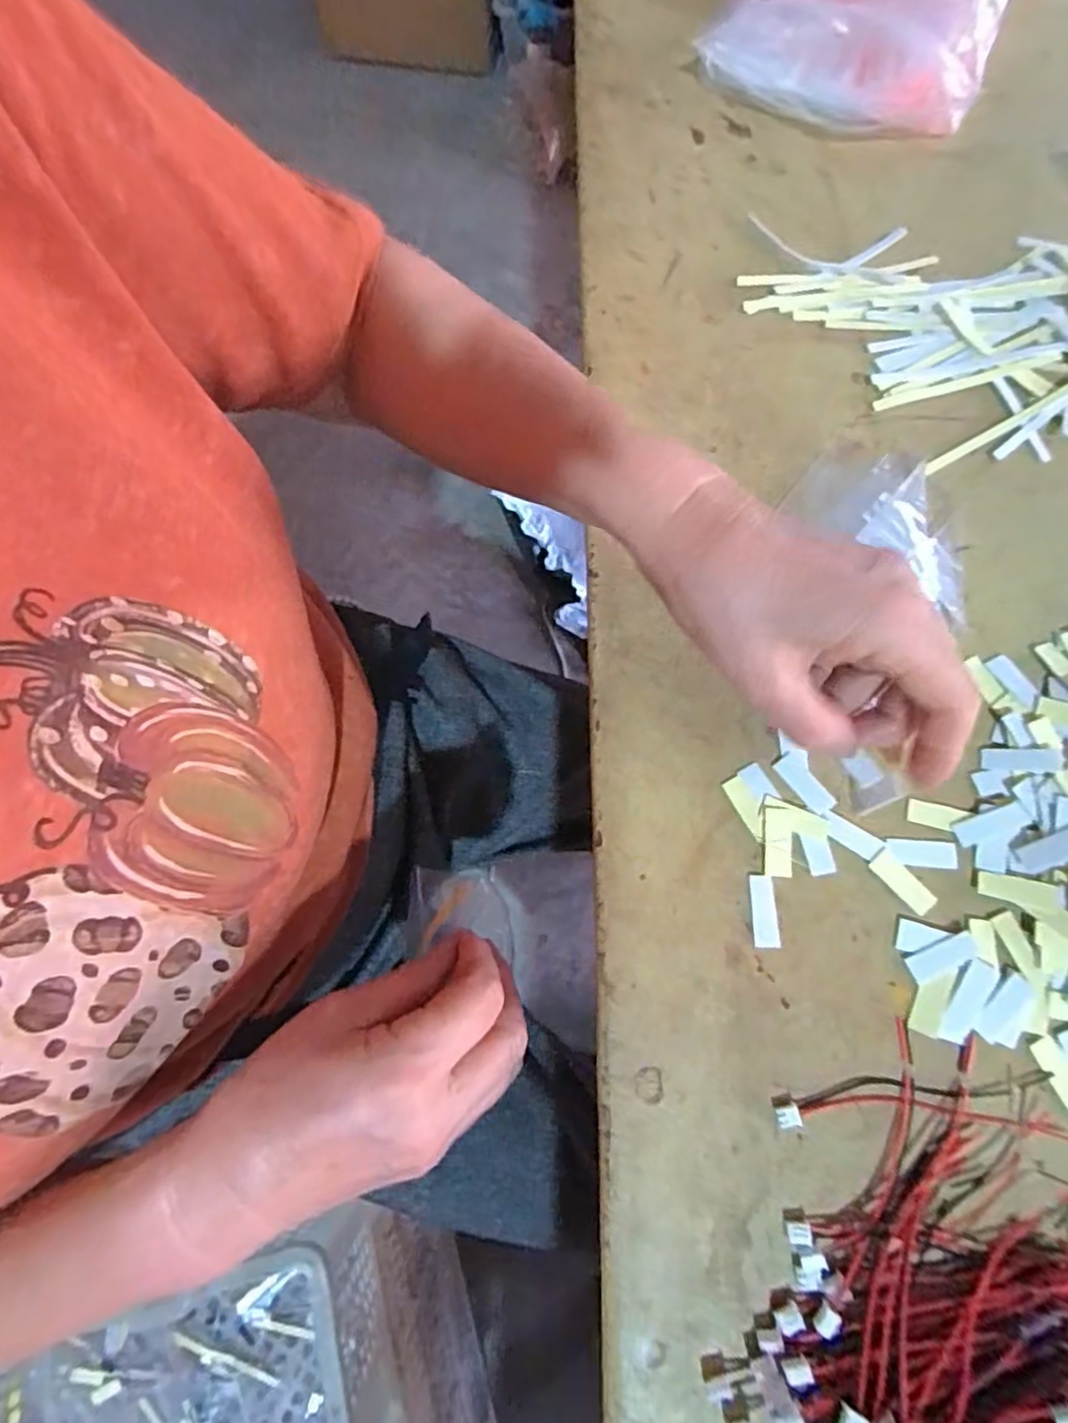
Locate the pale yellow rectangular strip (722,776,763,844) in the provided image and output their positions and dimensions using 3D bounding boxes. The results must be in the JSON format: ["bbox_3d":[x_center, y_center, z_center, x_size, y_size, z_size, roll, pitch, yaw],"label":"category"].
[{"bbox_3d":[0.092,0.040,0.275,0.010,0.004,0.028,-29,76,-7],"label":"pale yellow rectangular strip"}]

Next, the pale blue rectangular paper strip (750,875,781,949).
[{"bbox_3d":[0.094,0.082,0.262,0.010,0.004,0.028,0,74,1],"label":"pale blue rectangular paper strip"}]

